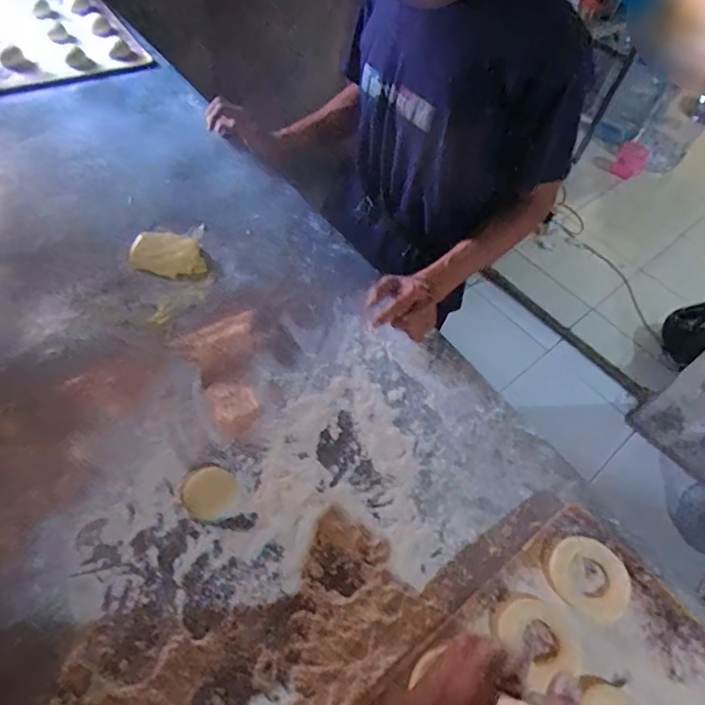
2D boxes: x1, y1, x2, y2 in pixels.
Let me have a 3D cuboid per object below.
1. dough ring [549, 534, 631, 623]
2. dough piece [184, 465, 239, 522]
[{"bbox_3d":[0.242,0.226,0.534,0.078,0.012,0.076,3,50,-4],"label":"dough ring"},{"bbox_3d":[-0.158,0.156,0.586,0.057,0.005,0.055,37,56,22],"label":"dough piece"}]

